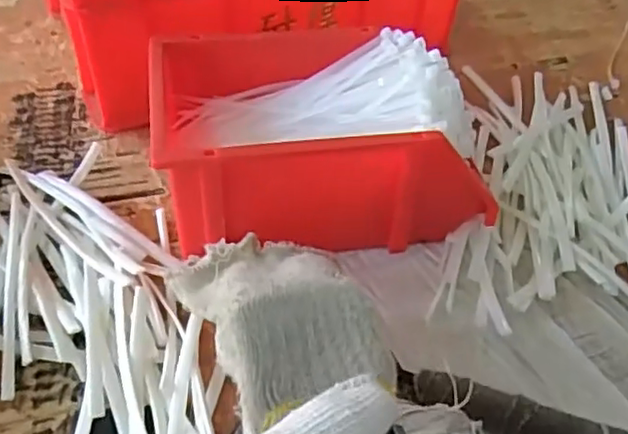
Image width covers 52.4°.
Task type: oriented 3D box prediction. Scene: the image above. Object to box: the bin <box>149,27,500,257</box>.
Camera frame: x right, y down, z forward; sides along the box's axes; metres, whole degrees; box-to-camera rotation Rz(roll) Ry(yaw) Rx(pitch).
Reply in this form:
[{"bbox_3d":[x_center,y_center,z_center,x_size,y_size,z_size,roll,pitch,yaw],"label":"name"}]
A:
[{"bbox_3d":[-0.001,-0.060,0.496,0.226,0.112,0.156,-5,45,-11],"label":"bin"}]

